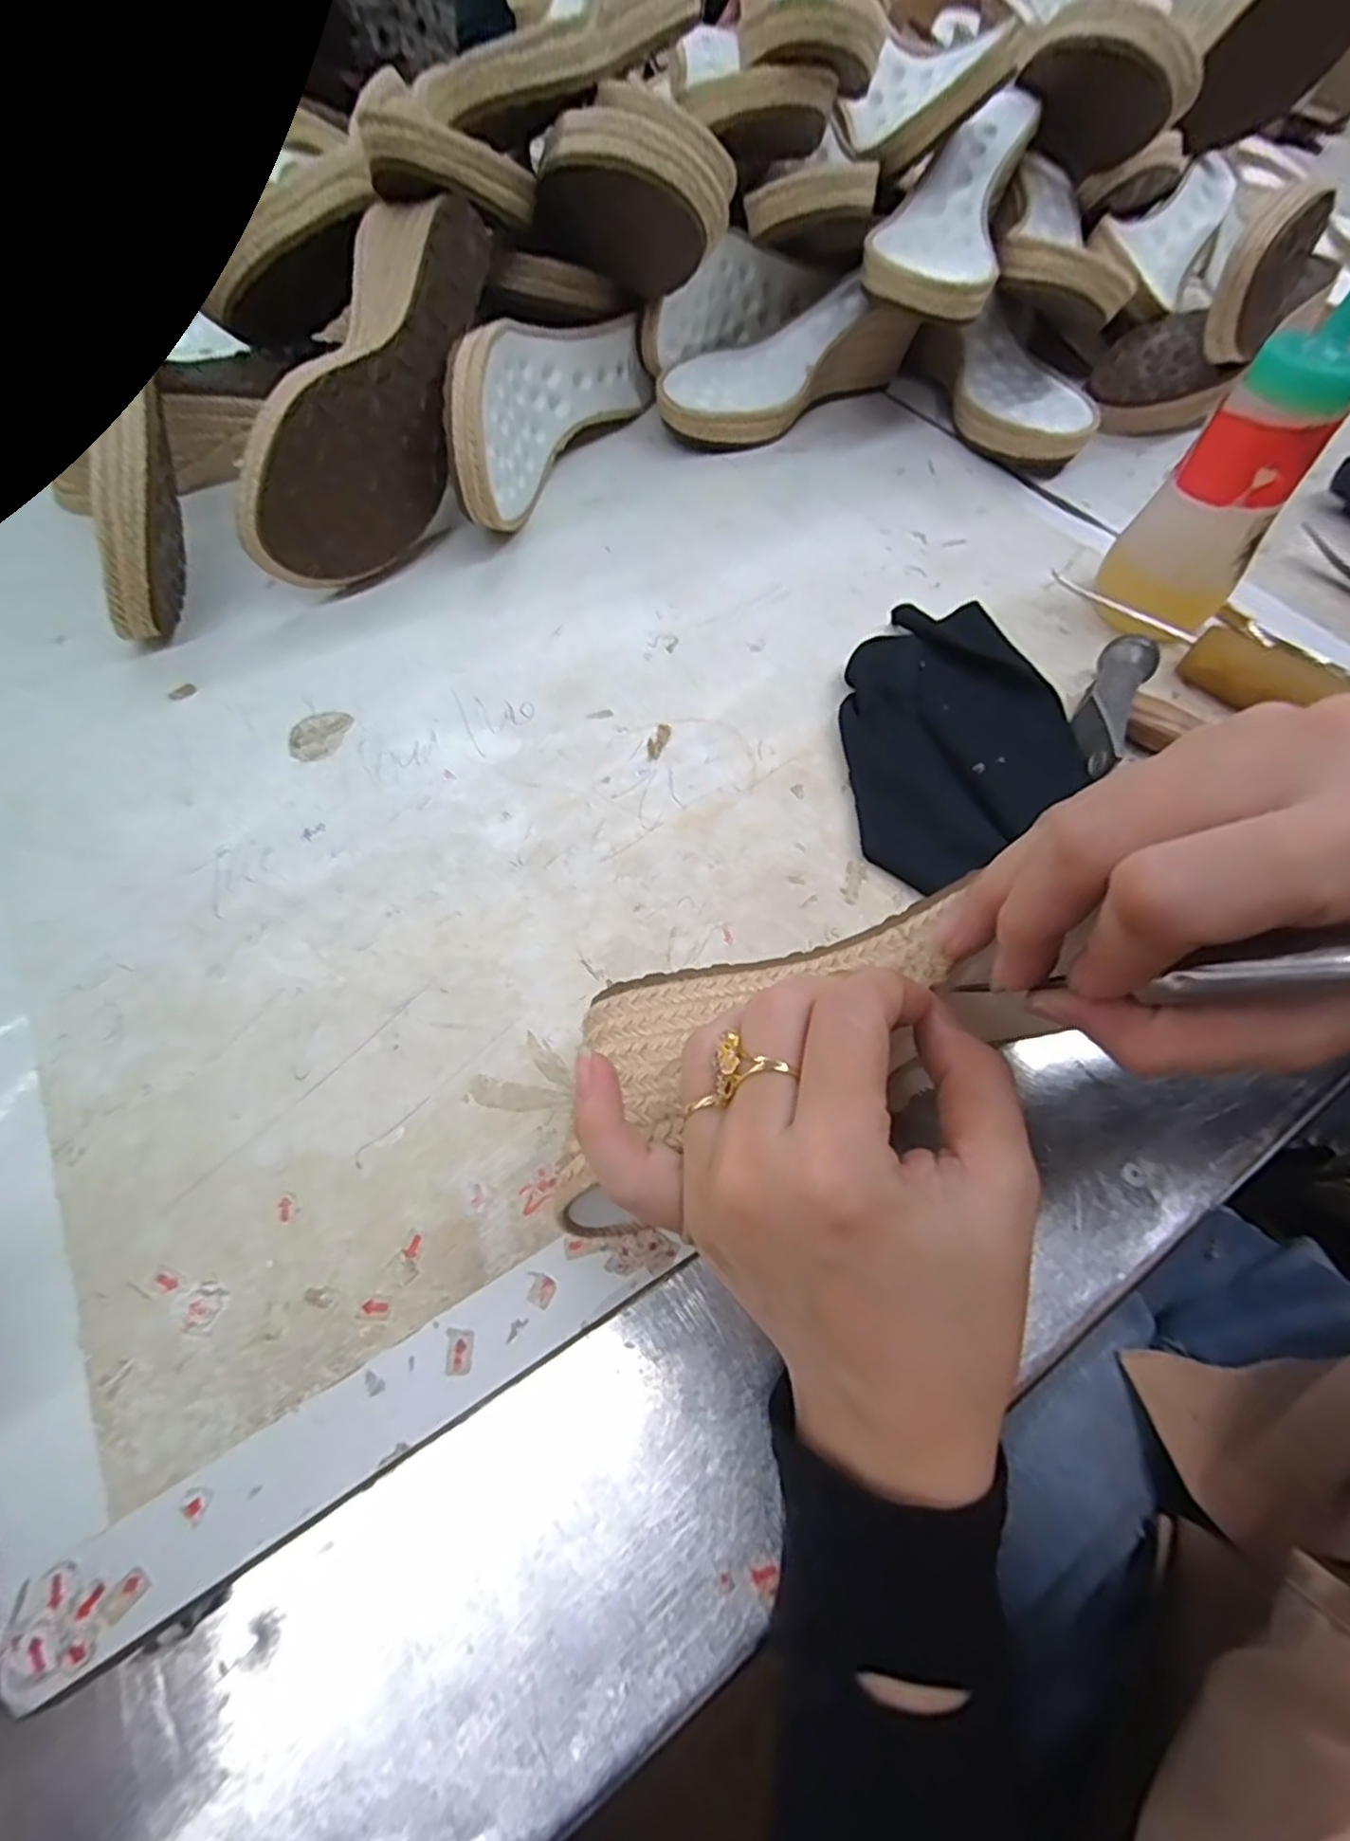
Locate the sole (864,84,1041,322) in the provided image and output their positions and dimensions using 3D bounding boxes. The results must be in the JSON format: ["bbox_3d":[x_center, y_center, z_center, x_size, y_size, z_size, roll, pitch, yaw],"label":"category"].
[{"bbox_3d":[0.180,-0.469,0.445,0.079,0.051,0.221,18,61,7],"label":"sole"}]

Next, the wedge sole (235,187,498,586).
[{"bbox_3d":[-0.163,-0.284,0.368,0.077,0.070,0.219,18,83,9],"label":"wedge sole"}]

